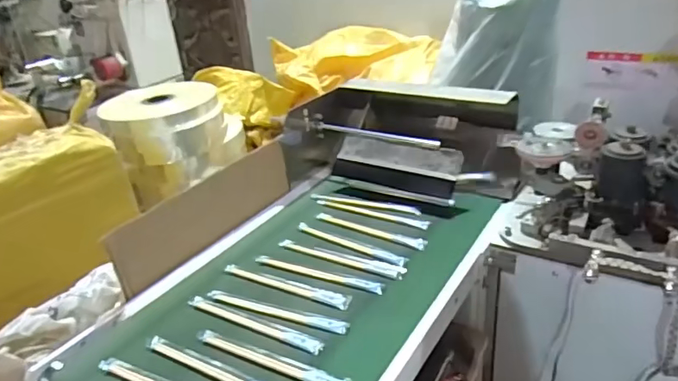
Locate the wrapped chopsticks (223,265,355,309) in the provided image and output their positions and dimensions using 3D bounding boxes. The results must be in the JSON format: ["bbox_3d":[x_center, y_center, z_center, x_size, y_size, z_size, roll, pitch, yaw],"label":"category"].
[{"bbox_3d":[-0.084,0.145,0.786,0.220,0.008,0.029,8,30,25],"label":"wrapped chopsticks"}]

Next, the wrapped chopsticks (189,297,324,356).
[{"bbox_3d":[-0.119,0.185,0.717,0.226,0.009,0.023,10,31,29],"label":"wrapped chopsticks"}]

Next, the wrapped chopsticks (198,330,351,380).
[{"bbox_3d":[-0.092,0.214,0.655,0.228,0.009,0.026,10,30,27],"label":"wrapped chopsticks"}]

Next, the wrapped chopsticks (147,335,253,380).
[{"bbox_3d":[-0.159,0.224,0.649,0.228,0.009,0.026,11,31,29],"label":"wrapped chopsticks"}]

